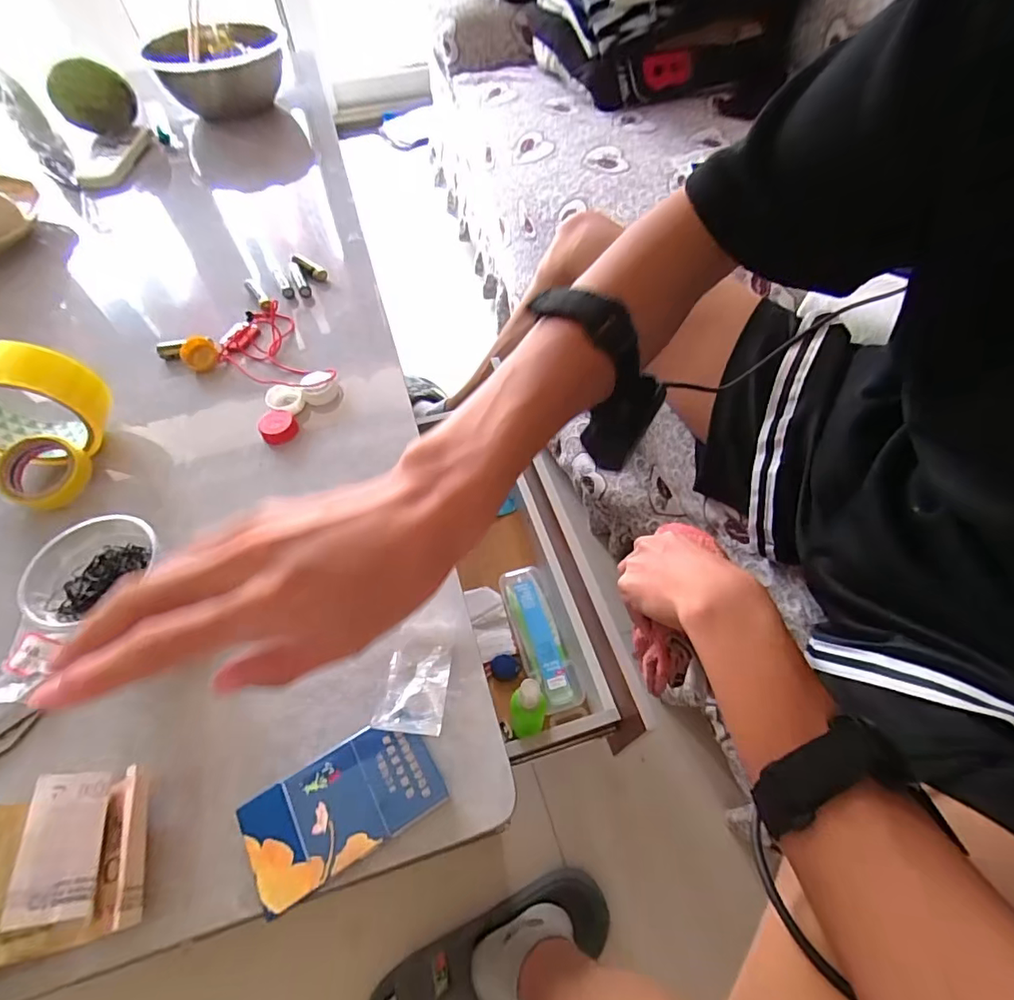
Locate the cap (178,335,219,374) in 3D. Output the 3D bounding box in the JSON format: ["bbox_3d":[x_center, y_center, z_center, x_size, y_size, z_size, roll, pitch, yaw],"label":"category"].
[{"bbox_3d":[-0.292,-0.137,0.483,0.034,0.011,0.034,2,81,-13],"label":"cap"}]

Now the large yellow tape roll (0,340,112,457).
[{"bbox_3d":[-0.365,-0.074,0.393,0.097,0.085,0.042,-9,56,-5],"label":"large yellow tape roll"}]

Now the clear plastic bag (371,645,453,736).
[{"bbox_3d":[-0.055,0.112,0.307,0.037,0.025,0.054,0,56,2],"label":"clear plastic bag"}]

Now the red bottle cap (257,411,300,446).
[{"bbox_3d":[-0.196,-0.063,0.437,0.029,0.015,0.027,-1,56,1],"label":"red bottle cap"}]

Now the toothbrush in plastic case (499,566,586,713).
[{"bbox_3d":[0.037,0.150,0.572,0.051,0.020,0.163,-16,57,-9],"label":"toothbrush in plastic case"}]

